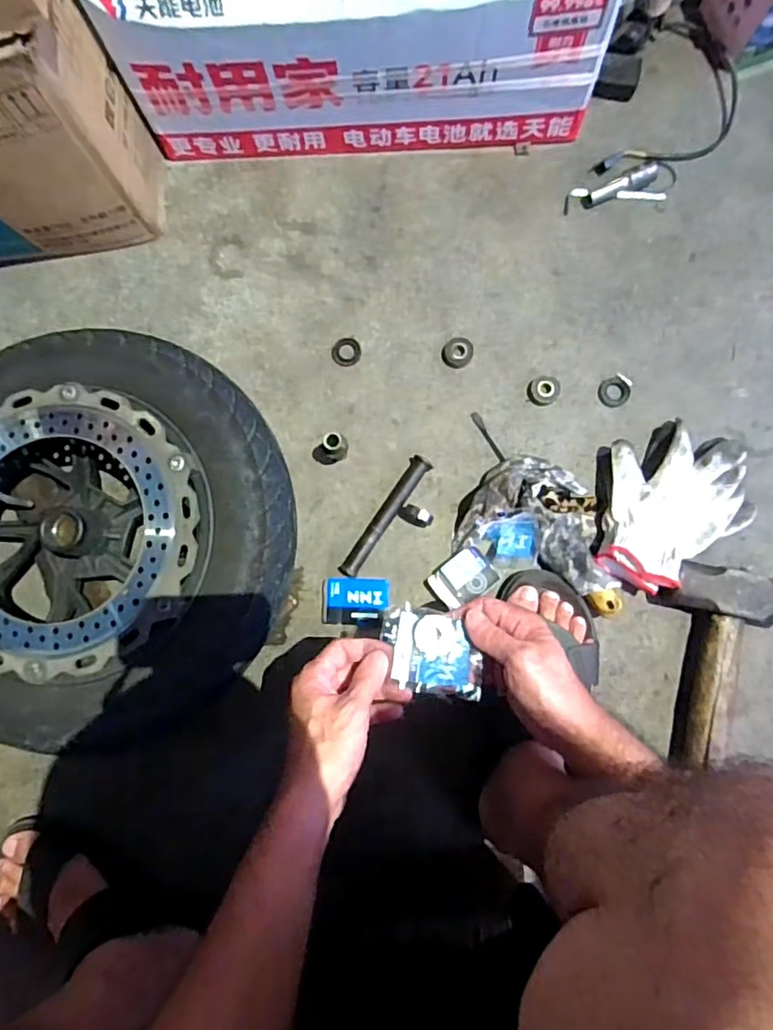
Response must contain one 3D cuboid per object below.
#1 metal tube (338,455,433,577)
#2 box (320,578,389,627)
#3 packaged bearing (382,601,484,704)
[{"bbox_3d":[-0.002,0.002,0.595,0.021,0.027,0.144,35,86,6],"label":"metal tube"},{"bbox_3d":[-0.032,0.089,0.588,0.068,0.022,0.047,1,83,2],"label":"box"},{"bbox_3d":[0.037,0.112,0.462,0.077,0.018,0.072,-2,83,2],"label":"packaged bearing"}]

